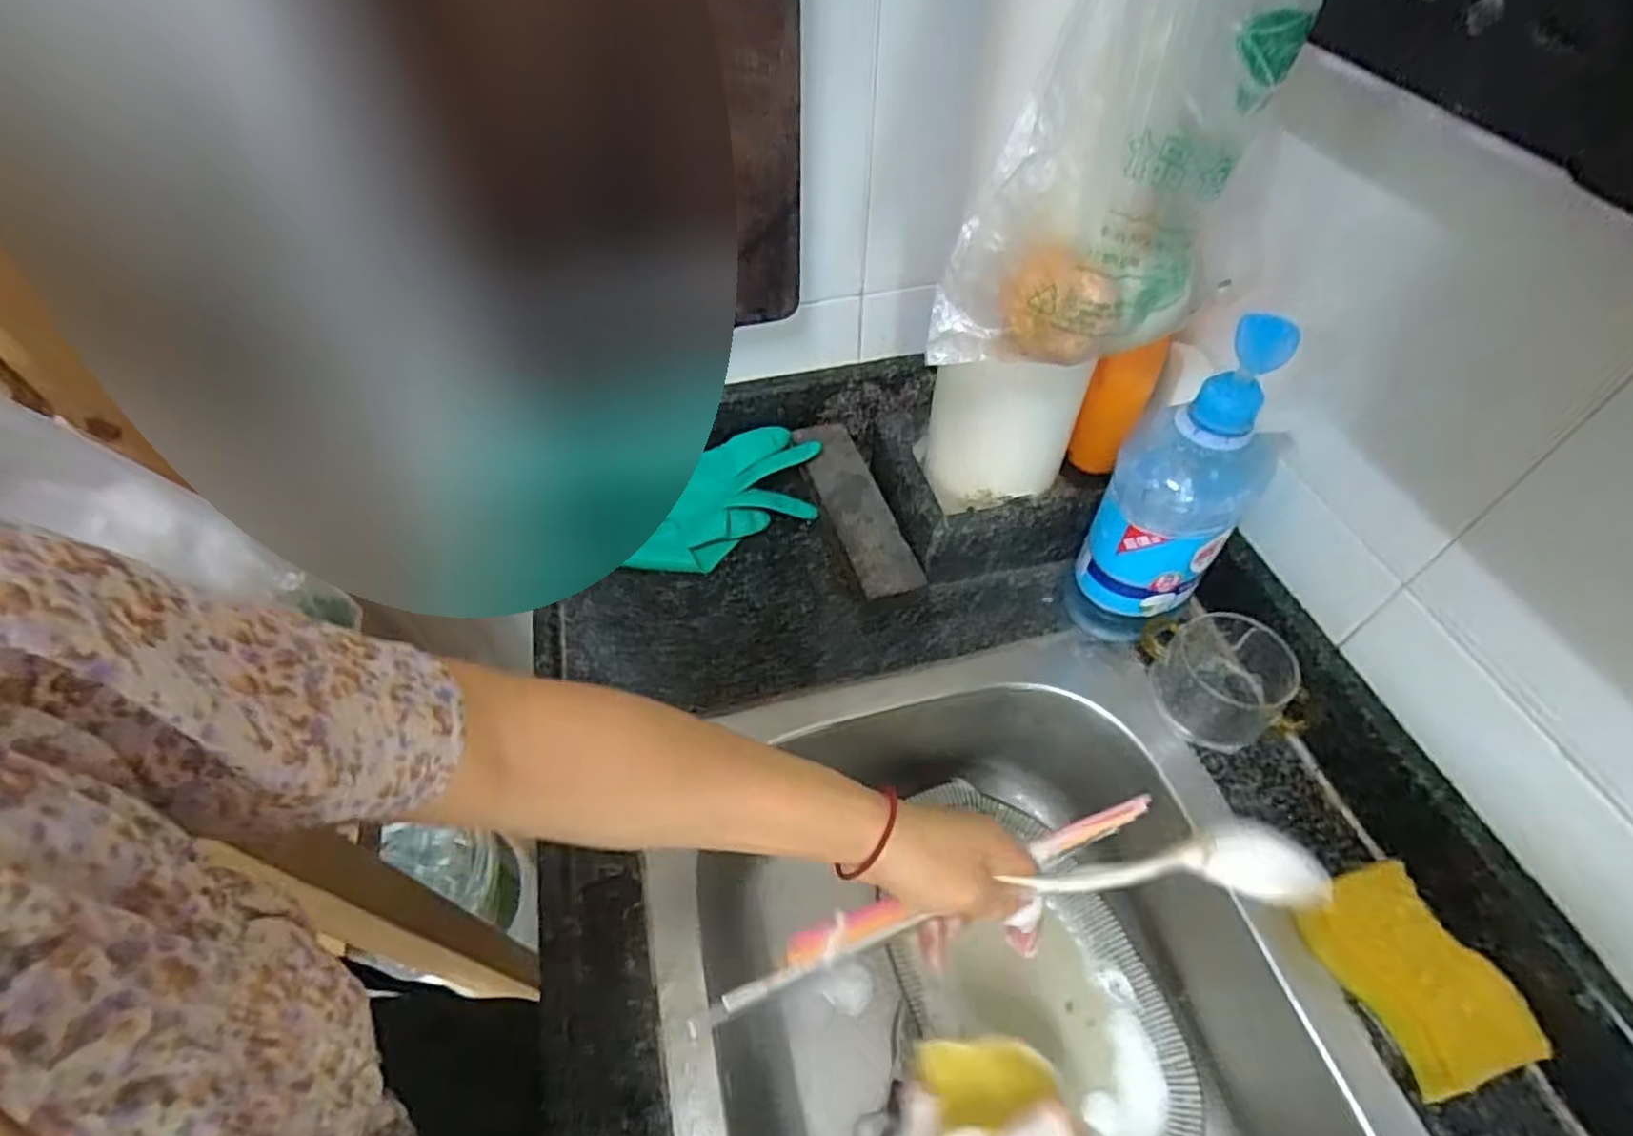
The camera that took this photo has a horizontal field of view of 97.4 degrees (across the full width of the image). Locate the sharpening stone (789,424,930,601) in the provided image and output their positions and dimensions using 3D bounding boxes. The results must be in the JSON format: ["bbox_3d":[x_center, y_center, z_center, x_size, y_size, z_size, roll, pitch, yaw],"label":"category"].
[{"bbox_3d":[0.032,-0.049,0.629,0.057,0.038,0.195,-14,53,-11],"label":"sharpening stone"}]

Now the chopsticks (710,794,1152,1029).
[{"bbox_3d":[0.072,0.189,0.414,0.279,0.019,0.021,-18,54,-12],"label":"chopsticks"}]

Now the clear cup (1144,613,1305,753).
[{"bbox_3d":[0.289,0.072,0.515,0.091,0.056,0.086,0,52,0],"label":"clear cup"}]

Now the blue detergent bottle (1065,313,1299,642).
[{"bbox_3d":[0.244,-0.046,0.489,0.085,0.247,0.088,31,58,23],"label":"blue detergent bottle"}]

